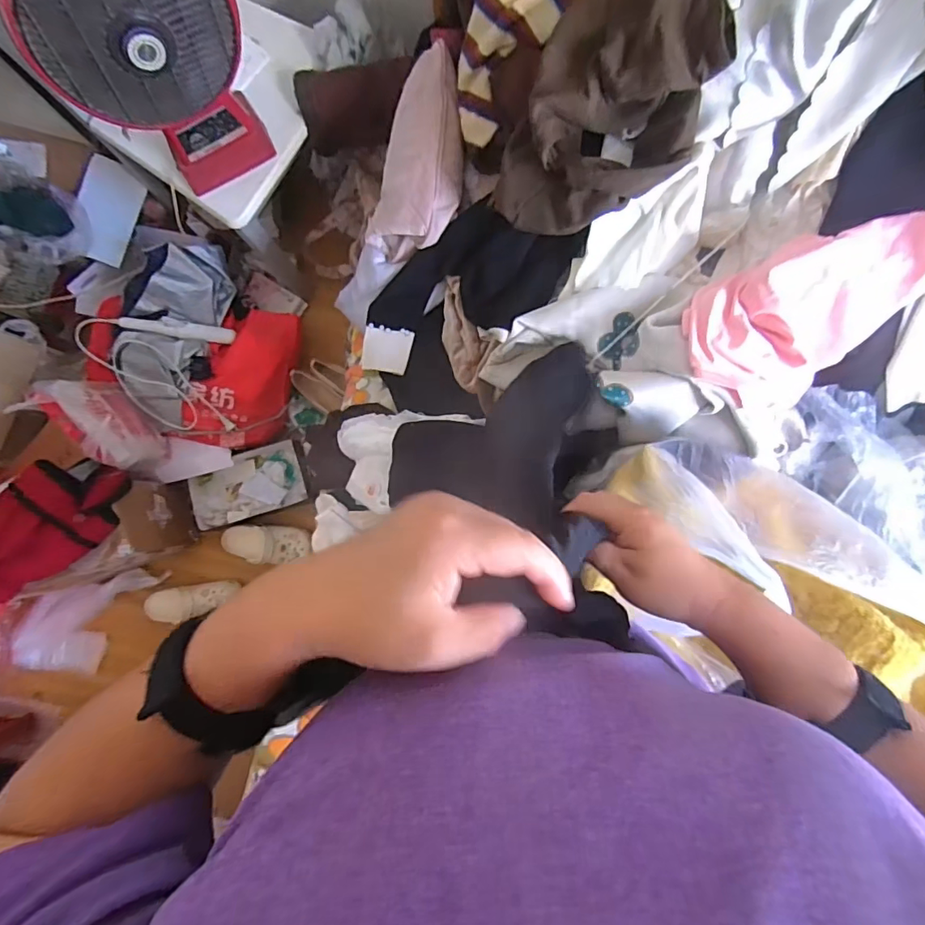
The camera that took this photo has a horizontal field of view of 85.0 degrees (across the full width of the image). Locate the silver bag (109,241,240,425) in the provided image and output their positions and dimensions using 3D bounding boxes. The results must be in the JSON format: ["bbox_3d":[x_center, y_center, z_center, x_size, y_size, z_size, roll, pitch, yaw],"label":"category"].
[{"bbox_3d":[-0.701,-0.320,1.191,0.211,0.136,0.437,14,86,2],"label":"silver bag"}]

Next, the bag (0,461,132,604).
[{"bbox_3d":[-0.875,0.145,1.050,0.192,0.084,0.352,41,80,-34],"label":"bag"}]

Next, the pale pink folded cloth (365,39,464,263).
[{"bbox_3d":[-0.062,-0.487,0.813,0.134,0.088,0.298,15,86,2],"label":"pale pink folded cloth"}]

